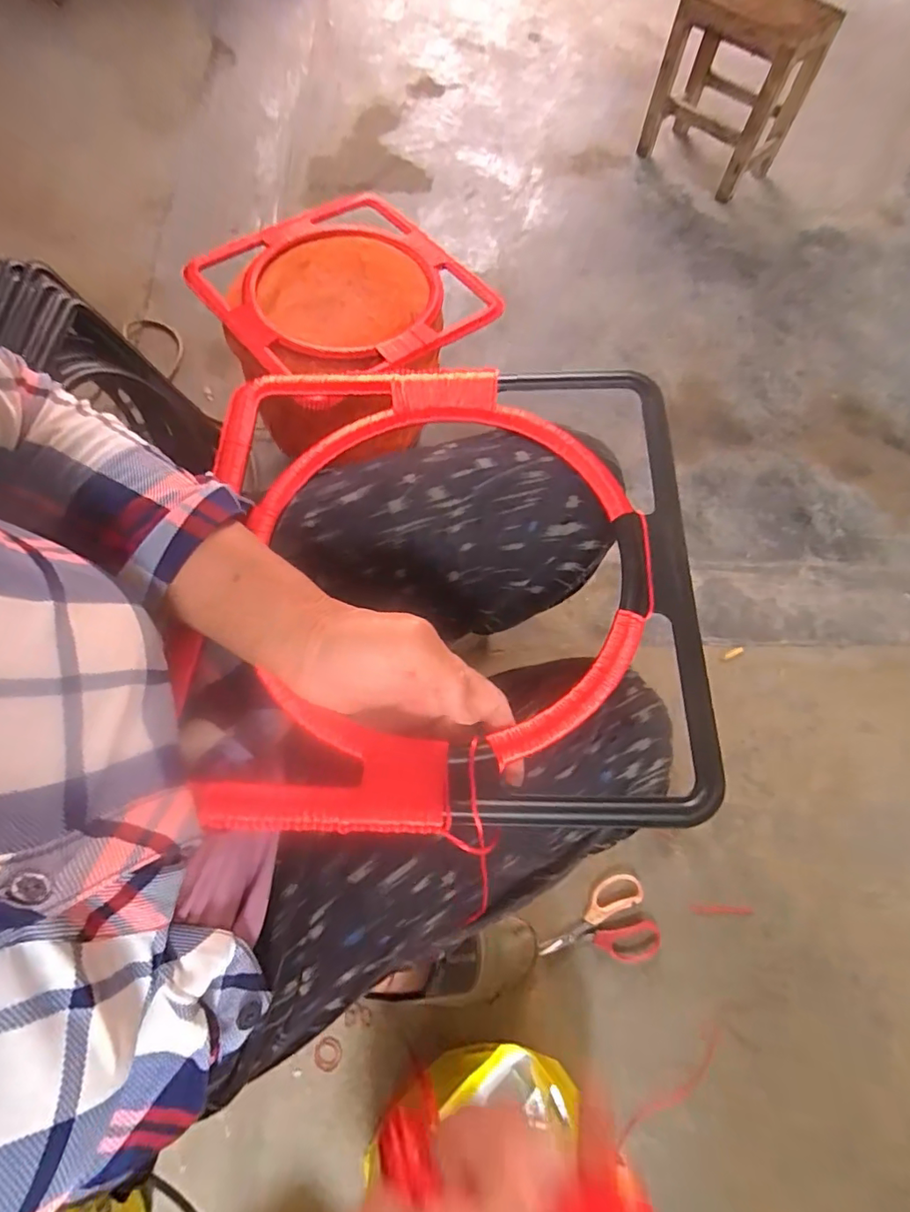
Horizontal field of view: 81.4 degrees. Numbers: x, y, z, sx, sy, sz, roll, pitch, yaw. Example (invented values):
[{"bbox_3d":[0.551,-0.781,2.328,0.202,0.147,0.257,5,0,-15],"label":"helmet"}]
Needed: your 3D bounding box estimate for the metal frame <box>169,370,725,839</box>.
[{"bbox_3d":[-0.010,-0.029,0.351,0.334,0.035,0.328,2,65,-1],"label":"metal frame"}]

